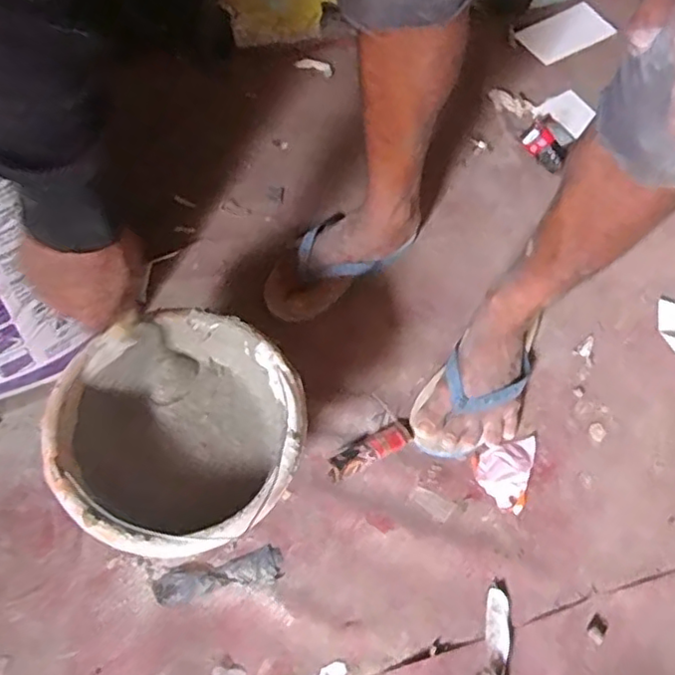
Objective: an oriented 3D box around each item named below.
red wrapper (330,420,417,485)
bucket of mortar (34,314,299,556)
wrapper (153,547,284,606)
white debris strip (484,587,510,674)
[{"bbox_3d":[0.040,0.135,0.776,0.121,0.021,0.036,-26,62,-17],"label":"red wrapper"},{"bbox_3d":[-0.160,0.128,0.686,0.237,0.207,0.244,1,57,-1],"label":"bucket of mortar"},{"bbox_3d":[-0.130,0.264,0.697,0.136,0.010,0.038,-13,59,-10],"label":"wrapper"},{"bbox_3d":[0.173,0.315,0.683,0.027,0.004,0.084,7,58,3],"label":"white debris strip"}]

